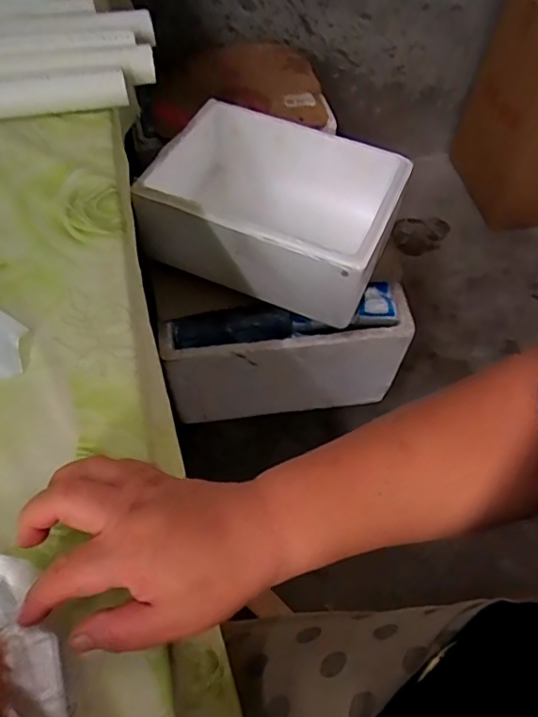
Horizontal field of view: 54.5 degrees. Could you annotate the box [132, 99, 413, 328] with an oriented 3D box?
[{"bbox_3d":[-0.005,-0.230,0.874,0.386,0.188,0.255,21,59,10],"label":"box"}]

